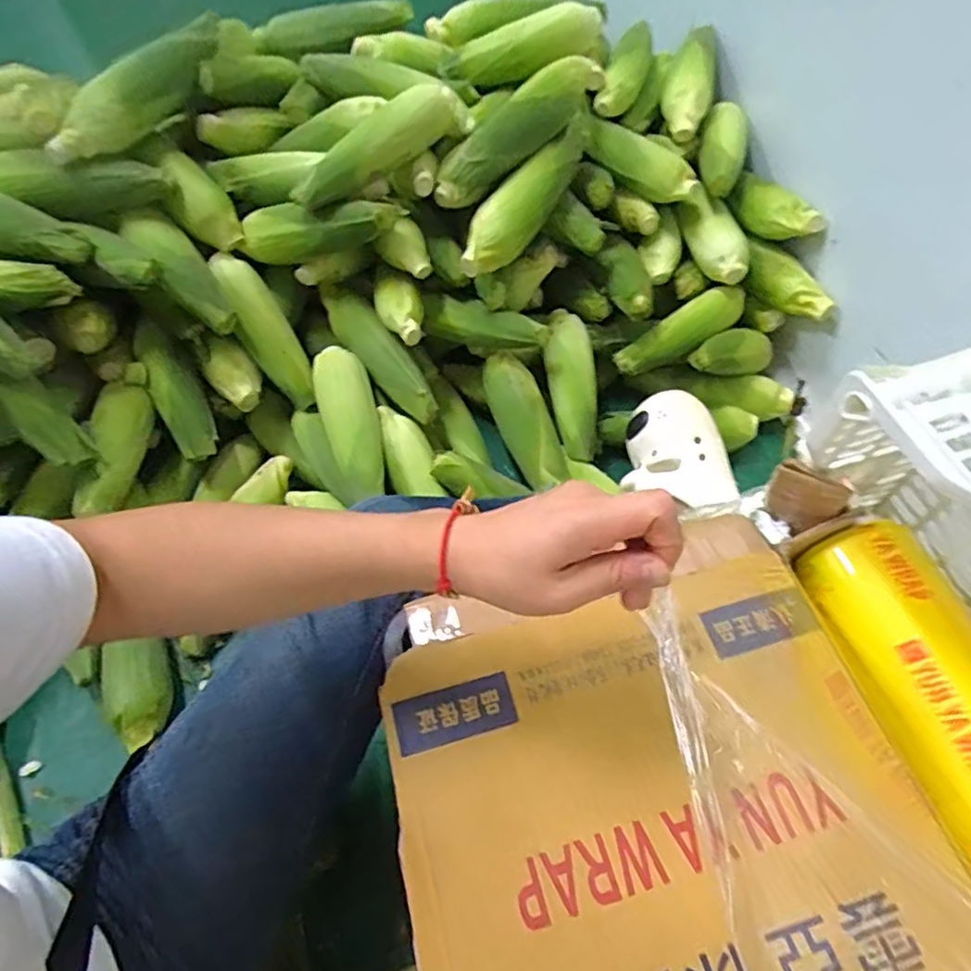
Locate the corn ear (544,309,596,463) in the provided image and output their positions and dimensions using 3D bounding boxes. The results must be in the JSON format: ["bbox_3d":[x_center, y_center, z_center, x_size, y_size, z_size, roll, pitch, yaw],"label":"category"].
[{"bbox_3d":[0.119,-0.145,0.860,0.066,0.047,0.190,-10,101,-6],"label":"corn ear"}]

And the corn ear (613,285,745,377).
[{"bbox_3d":[0.276,-0.213,0.862,0.212,0.043,0.056,-32,63,-17],"label":"corn ear"}]

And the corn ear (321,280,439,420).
[{"bbox_3d":[-0.143,-0.181,0.809,0.054,0.059,0.232,-33,63,-18],"label":"corn ear"}]

